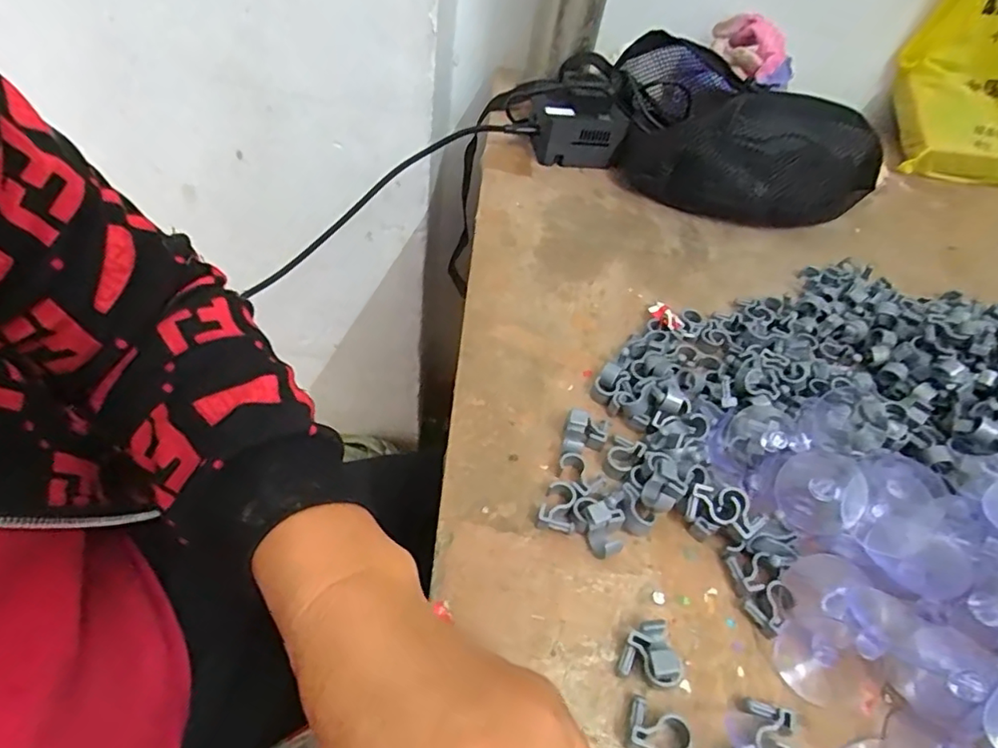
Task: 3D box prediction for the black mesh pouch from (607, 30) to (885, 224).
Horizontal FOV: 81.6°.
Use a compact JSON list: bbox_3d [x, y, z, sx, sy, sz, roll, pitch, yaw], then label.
[{"bbox_3d":[0.212,-0.202,0.506,0.235,0.090,0.145,21,49,9],"label":"black mesh pouch"}]

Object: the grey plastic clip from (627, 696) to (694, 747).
[{"bbox_3d":[0.065,0.144,0.232,0.025,0.011,0.021,21,49,9],"label":"grey plastic clip"}]

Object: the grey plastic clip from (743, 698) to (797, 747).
[{"bbox_3d":[0.109,0.146,0.233,0.019,0.008,0.025,22,49,10],"label":"grey plastic clip"}]

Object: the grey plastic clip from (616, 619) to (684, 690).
[{"bbox_3d":[0.066,0.119,0.249,0.023,0.019,0.023,17,48,6],"label":"grey plastic clip"}]

